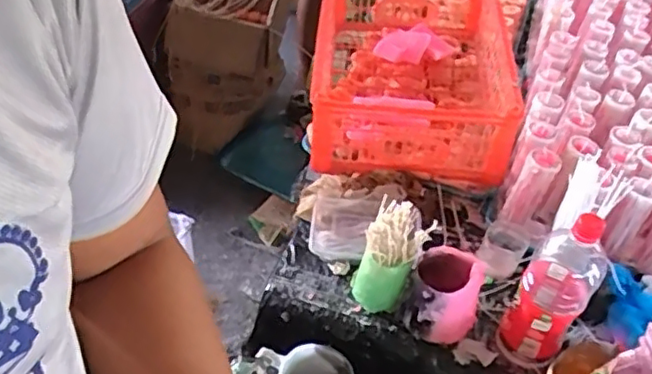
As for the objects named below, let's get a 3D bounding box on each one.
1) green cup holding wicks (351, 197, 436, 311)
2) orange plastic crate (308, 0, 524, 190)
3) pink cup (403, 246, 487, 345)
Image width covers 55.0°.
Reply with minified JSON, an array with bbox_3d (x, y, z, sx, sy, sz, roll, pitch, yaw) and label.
[{"bbox_3d":[0.087,0.094,0.844,0.083,0.140,0.084,21,46,14],"label":"green cup holding wicks"},{"bbox_3d":[0.142,-0.226,1.105,0.317,0.150,0.481,5,44,-2],"label":"orange plastic crate"},{"bbox_3d":[0.157,0.144,0.830,0.088,0.096,0.084,3,44,-3],"label":"pink cup"}]

